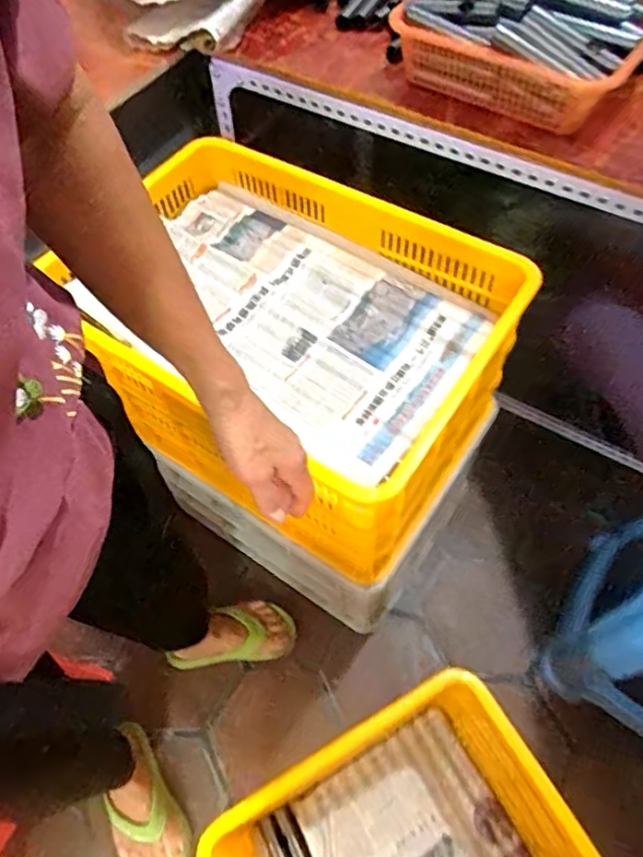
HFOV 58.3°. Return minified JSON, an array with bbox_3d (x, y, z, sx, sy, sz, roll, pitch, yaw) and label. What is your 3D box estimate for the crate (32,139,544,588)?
[{"bbox_3d":[-0.059,-0.124,0.888,0.588,0.287,0.405,30,65,20],"label":"crate"}]

